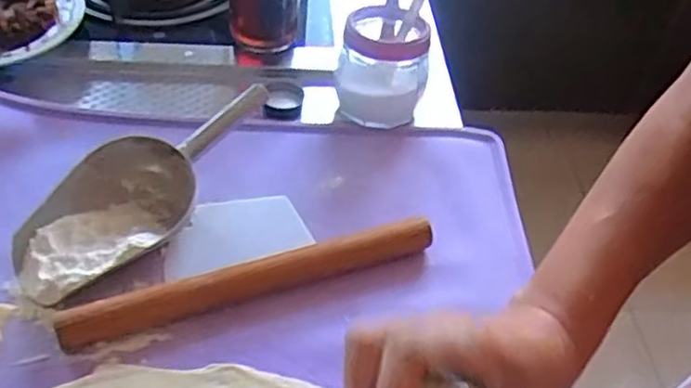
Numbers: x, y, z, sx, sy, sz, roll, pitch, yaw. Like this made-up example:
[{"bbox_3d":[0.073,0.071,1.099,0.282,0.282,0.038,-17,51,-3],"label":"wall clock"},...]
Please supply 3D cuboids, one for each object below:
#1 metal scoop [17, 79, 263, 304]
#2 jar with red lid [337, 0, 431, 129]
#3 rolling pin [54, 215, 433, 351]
[{"bbox_3d":[-0.159,-0.008,0.580,0.094,0.061,0.237,27,49,18],"label":"metal scoop"},{"bbox_3d":[0.035,-0.125,0.699,0.082,0.091,0.089,4,46,-4],"label":"jar with red lid"},{"bbox_3d":[-0.065,0.064,0.543,0.281,0.028,0.022,-13,49,-20],"label":"rolling pin"}]

